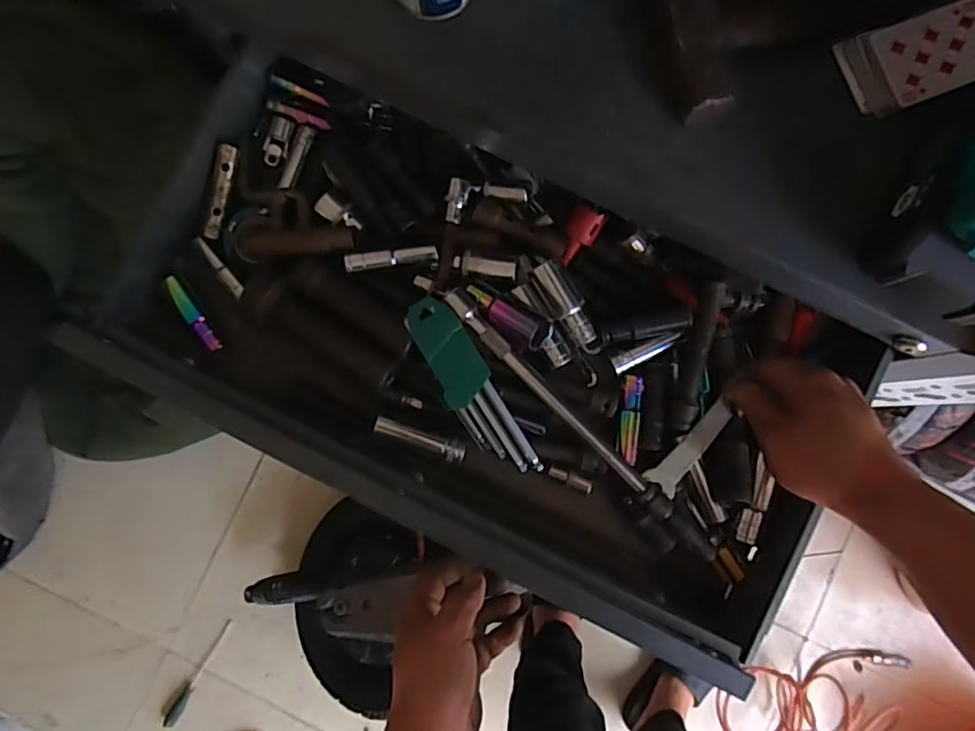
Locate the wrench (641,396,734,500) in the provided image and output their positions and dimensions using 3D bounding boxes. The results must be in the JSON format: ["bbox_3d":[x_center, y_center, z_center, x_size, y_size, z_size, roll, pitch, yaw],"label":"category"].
[{"bbox_3d":[0.173,0.069,0.484,0.027,0.009,0.091,40,92,4],"label":"wrench"}]

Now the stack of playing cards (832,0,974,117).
[{"bbox_3d":[0.312,-0.221,0.408,0.097,0.023,0.061,-21,85,-2],"label":"stack of playing cards"}]

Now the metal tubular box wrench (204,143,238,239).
[{"bbox_3d":[-0.242,-0.156,0.514,0.014,0.011,0.084,21,106,2],"label":"metal tubular box wrench"}]

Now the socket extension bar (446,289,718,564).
[{"bbox_3d":[0.073,0.054,0.484,0.029,0.024,0.305,-44,86,-3],"label":"socket extension bar"}]

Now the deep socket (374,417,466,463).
[{"bbox_3d":[-0.058,0.064,0.486,0.078,0.013,0.015,19,85,2],"label":"deep socket"}]

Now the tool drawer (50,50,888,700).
[{"bbox_3d":[-0.007,-0.010,0.489,0.593,0.078,0.331,27,86,3],"label":"tool drawer"}]

